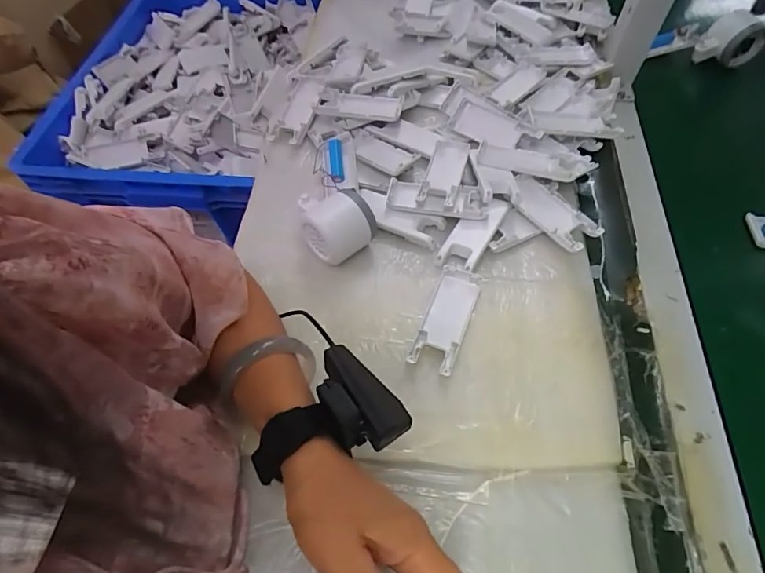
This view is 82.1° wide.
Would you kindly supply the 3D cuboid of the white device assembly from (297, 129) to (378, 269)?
[{"bbox_3d":[-0.051,-0.099,0.452,0.066,0.051,0.155,-10,59,-6],"label":"white device assembly"}]

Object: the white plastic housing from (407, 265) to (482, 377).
[{"bbox_3d":[0.058,0.028,0.394,0.038,0.010,0.104,19,60,12],"label":"white plastic housing"}]

